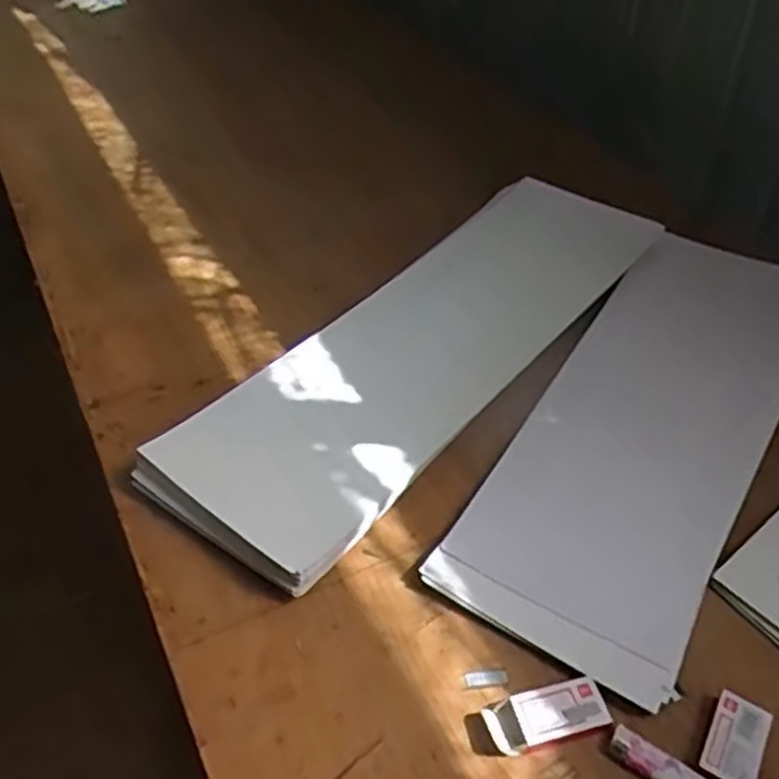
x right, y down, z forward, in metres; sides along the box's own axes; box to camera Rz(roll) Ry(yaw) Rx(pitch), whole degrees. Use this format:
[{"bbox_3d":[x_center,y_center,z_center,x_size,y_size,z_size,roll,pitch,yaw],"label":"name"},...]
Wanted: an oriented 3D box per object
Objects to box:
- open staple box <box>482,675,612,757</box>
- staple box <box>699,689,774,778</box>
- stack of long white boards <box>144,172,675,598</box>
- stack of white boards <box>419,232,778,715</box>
[{"bbox_3d":[0.118,0.247,0.564,0.088,0.014,0.038,-11,46,-12],"label":"open staple box"},{"bbox_3d":[0.256,0.258,0.549,0.038,0.012,0.066,25,50,23],"label":"staple box"},{"bbox_3d":[0.052,-0.067,0.850,0.215,0.022,0.676,30,51,26],"label":"stack of long white boards"},{"bbox_3d":[0.286,0.020,0.794,0.216,0.016,0.621,25,50,23],"label":"stack of white boards"}]

